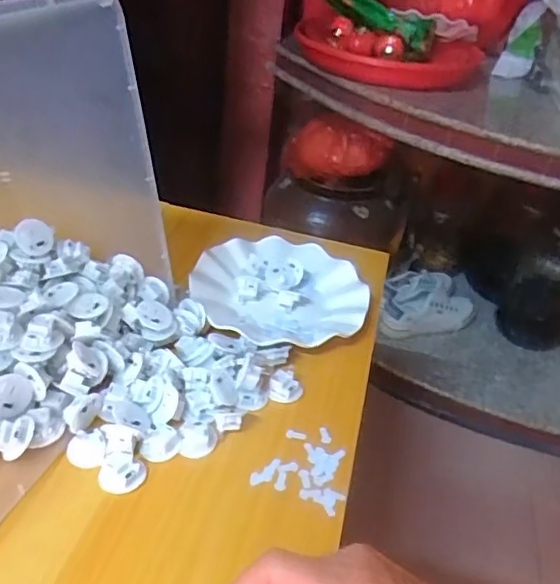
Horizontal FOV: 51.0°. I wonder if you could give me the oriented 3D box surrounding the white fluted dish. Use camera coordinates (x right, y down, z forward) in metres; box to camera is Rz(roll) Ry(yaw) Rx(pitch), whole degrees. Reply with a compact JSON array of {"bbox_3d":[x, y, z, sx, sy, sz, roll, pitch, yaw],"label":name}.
[{"bbox_3d":[0.001,0.000,0.617,0.178,0.024,0.171,5,36,-4],"label":"white fluted dish"}]

